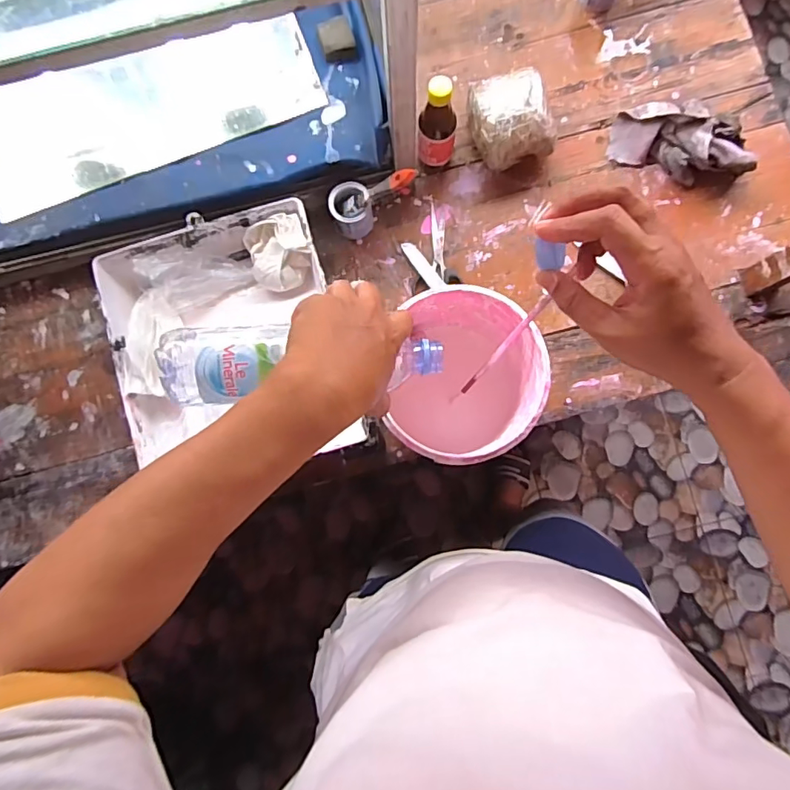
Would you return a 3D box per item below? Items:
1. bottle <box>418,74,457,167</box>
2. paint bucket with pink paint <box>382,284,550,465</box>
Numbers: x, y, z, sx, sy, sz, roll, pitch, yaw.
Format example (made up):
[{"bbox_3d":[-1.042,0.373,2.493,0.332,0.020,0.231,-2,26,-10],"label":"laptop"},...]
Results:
[{"bbox_3d":[0.058,-0.362,0.678,0.050,0.142,0.045,12,84,3],"label":"bottle"},{"bbox_3d":[0.080,-0.009,0.606,0.155,0.178,0.179,22,85,4],"label":"paint bucket with pink paint"}]

